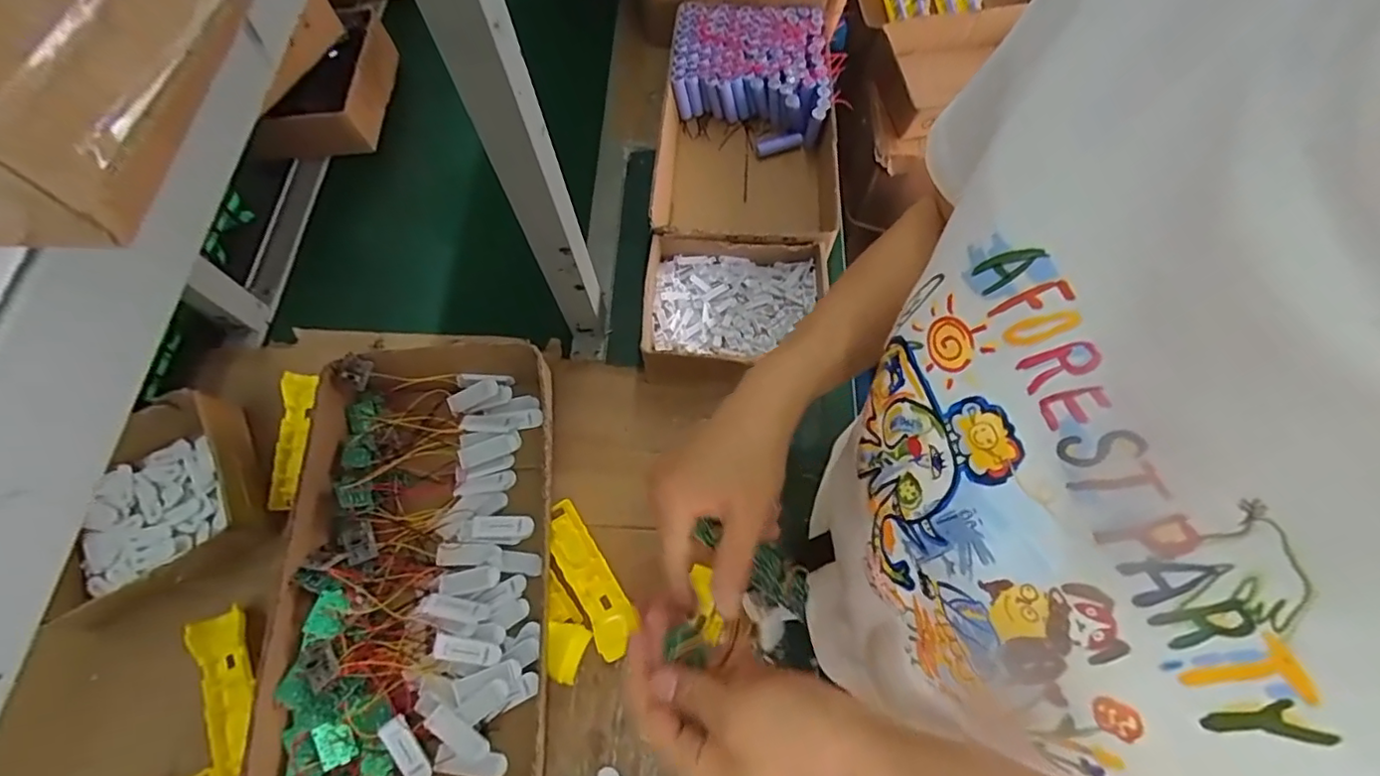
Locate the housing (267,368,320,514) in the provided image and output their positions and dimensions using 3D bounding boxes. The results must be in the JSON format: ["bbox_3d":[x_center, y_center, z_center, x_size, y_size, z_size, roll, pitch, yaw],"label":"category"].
[{"bbox_3d":[-0.456,0.056,0.676,0.030,0.023,0.159,-4,67,0],"label":"housing"}]

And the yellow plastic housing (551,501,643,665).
[{"bbox_3d":[-0.104,0.191,0.607,0.045,0.019,0.163,-30,69,-10],"label":"yellow plastic housing"}]

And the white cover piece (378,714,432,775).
[{"bbox_3d":[-0.240,0.307,0.502,0.022,0.010,0.057,-34,86,-16],"label":"white cover piece"}]

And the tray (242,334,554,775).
[{"bbox_3d":[-0.246,0.166,0.549,0.232,0.075,0.435,-4,67,0],"label":"tray"}]

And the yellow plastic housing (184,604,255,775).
[{"bbox_3d":[-0.452,0.298,0.576,0.047,0.020,0.159,-24,68,-8],"label":"yellow plastic housing"}]

